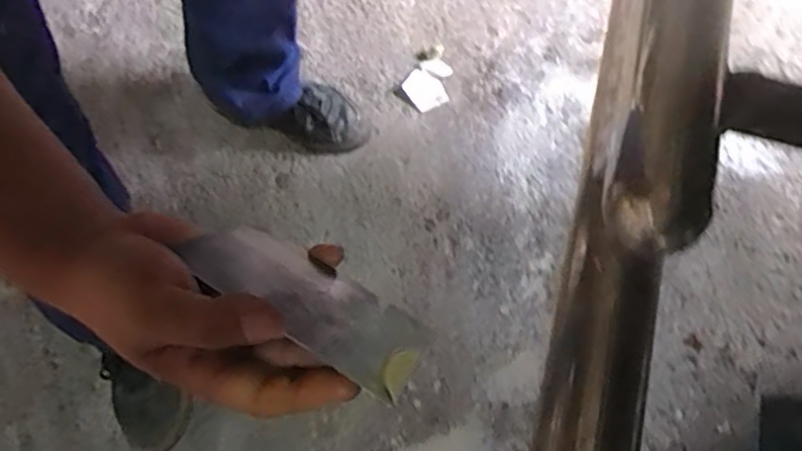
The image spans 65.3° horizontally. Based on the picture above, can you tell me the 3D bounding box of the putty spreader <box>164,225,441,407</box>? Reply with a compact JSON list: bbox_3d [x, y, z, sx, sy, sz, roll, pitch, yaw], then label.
[{"bbox_3d":[-0.044,0.036,0.309,0.130,0.072,0.005,28,111,20],"label":"putty spreader"}]

